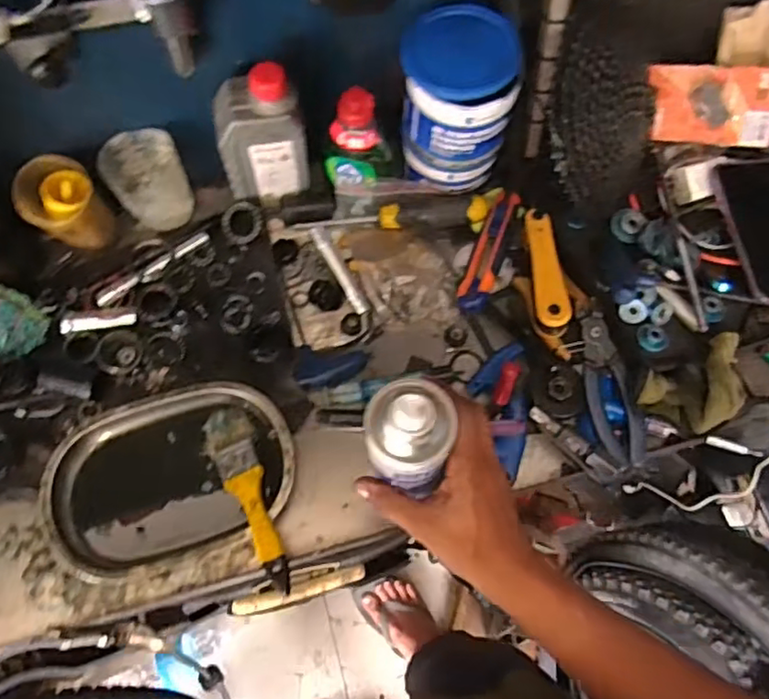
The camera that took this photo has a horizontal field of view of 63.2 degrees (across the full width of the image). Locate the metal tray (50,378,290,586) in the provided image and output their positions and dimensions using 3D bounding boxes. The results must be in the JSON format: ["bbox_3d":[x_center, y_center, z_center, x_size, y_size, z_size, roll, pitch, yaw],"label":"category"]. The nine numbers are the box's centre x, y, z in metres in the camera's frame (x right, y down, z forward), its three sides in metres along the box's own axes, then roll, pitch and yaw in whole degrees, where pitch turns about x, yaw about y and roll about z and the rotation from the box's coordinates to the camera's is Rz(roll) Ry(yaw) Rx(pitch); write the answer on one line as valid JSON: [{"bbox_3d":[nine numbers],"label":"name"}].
[{"bbox_3d":[-0.196,0.114,0.577,0.219,0.028,0.148,-21,71,-8],"label":"metal tray"}]

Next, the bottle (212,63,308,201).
[{"bbox_3d":[-0.121,-0.208,0.605,0.083,0.144,0.048,-10,70,-4],"label":"bottle"}]

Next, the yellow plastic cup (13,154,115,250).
[{"bbox_3d":[-0.314,-0.139,0.620,0.064,0.087,0.068,37,74,12],"label":"yellow plastic cup"}]

